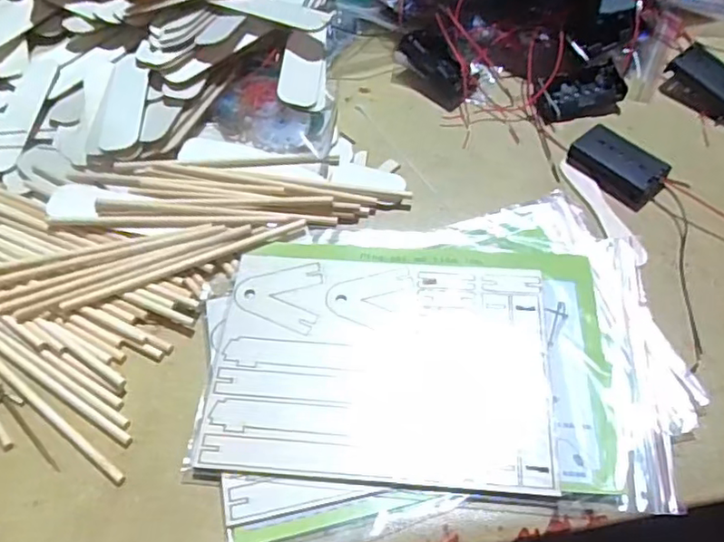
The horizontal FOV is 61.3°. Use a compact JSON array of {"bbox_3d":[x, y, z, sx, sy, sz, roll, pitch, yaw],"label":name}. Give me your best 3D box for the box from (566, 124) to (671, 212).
[{"bbox_3d":[0.170,-0.072,0.407,0.037,0.012,0.060,-39,64,-21],"label":"box"}]

